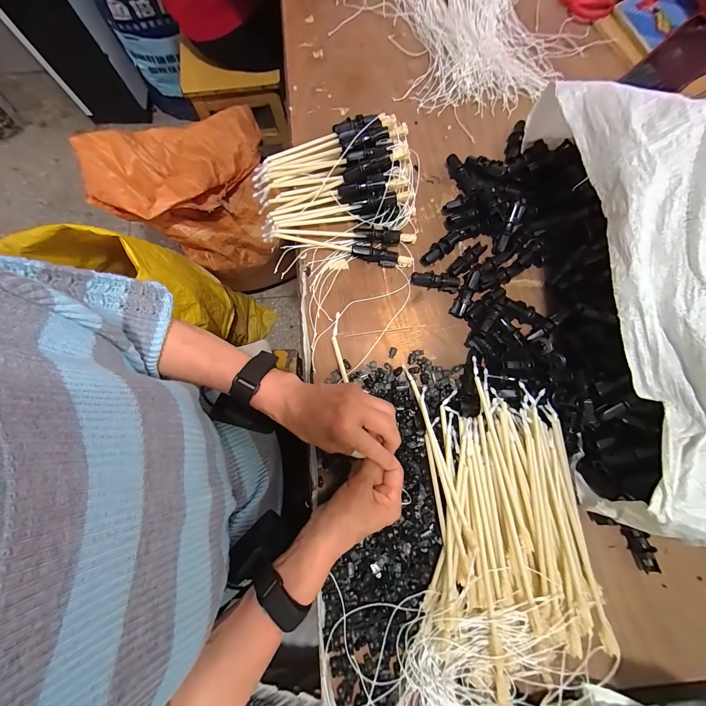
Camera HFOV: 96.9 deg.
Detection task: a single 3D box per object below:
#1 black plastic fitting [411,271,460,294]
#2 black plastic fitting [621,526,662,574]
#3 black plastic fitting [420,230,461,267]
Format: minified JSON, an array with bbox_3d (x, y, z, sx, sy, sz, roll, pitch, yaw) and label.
[{"bbox_3d":[0.117,-0.102,0.448,0.067,0.022,0.019,11,80,2],"label":"black plastic fitting"},{"bbox_3d":[0.353,0.240,0.382,0.020,0.025,0.055,-22,80,-4],"label":"black plastic fitting"},{"bbox_3d":[0.131,-0.153,0.458,0.068,0.023,0.021,-39,82,-7],"label":"black plastic fitting"}]

